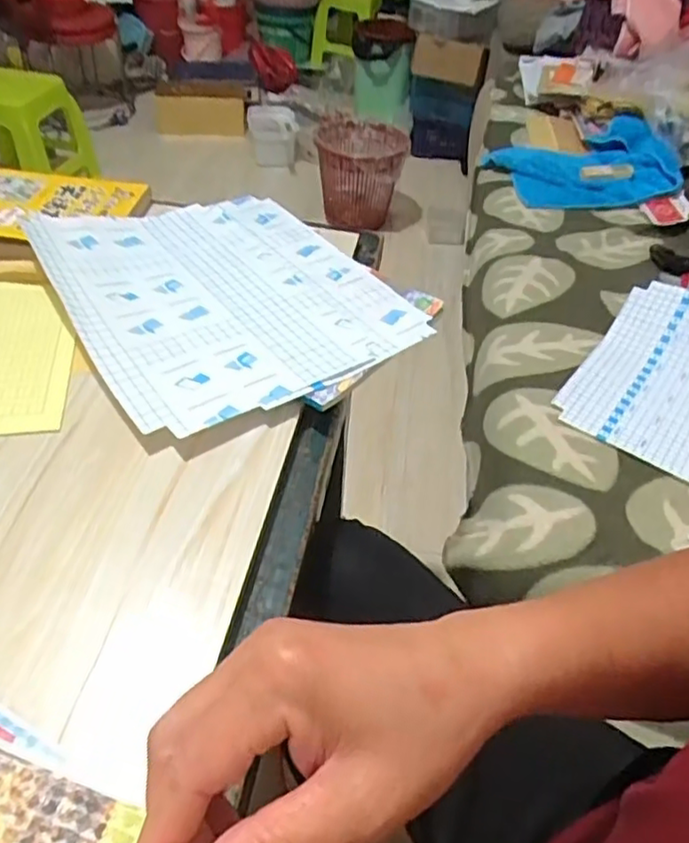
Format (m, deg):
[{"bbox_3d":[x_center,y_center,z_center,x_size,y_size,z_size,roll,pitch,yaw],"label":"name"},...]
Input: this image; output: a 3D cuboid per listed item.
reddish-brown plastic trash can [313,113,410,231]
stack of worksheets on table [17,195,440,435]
[{"bbox_3d":[0.038,-0.691,1.822,0.255,0.287,0.257,8,45,3],"label":"reddish-brown plastic trash can"},{"bbox_3d":[-0.110,-0.123,0.561,0.266,0.026,0.306,-28,53,-29],"label":"stack of worksheets on table"}]

